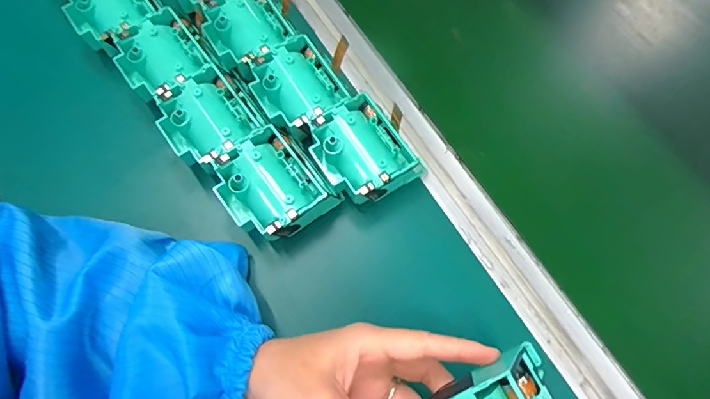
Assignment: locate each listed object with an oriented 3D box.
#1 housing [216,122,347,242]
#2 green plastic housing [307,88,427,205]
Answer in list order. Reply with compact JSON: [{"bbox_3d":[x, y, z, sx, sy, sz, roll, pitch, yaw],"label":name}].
[{"bbox_3d":[-0.063,-0.008,0.330,0.070,0.033,0.075,-42,76,-13],"label":"housing"},{"bbox_3d":[0.007,-0.036,0.346,0.071,0.044,0.074,-32,74,-10],"label":"green plastic housing"}]

